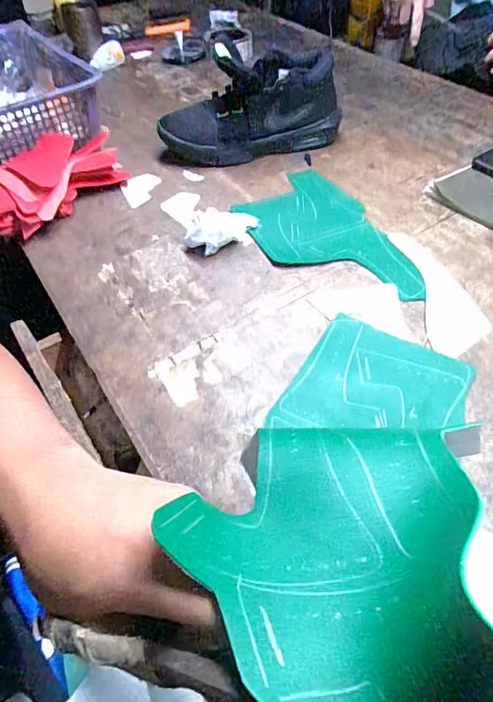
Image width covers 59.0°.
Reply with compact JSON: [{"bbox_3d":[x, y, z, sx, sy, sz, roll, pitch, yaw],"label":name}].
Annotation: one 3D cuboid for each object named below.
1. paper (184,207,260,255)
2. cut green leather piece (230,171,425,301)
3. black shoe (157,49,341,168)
[{"bbox_3d":[-0.032,-0.163,0.573,0.101,0.036,0.059,-19,53,-12],"label":"paper"},{"bbox_3d":[0.110,-0.156,0.578,0.177,0.012,0.308,-29,55,-19],"label":"cut green leather piece"},{"bbox_3d":[-0.001,-0.389,0.699,0.280,0.134,0.108,-14,52,-8],"label":"black shoe"}]

